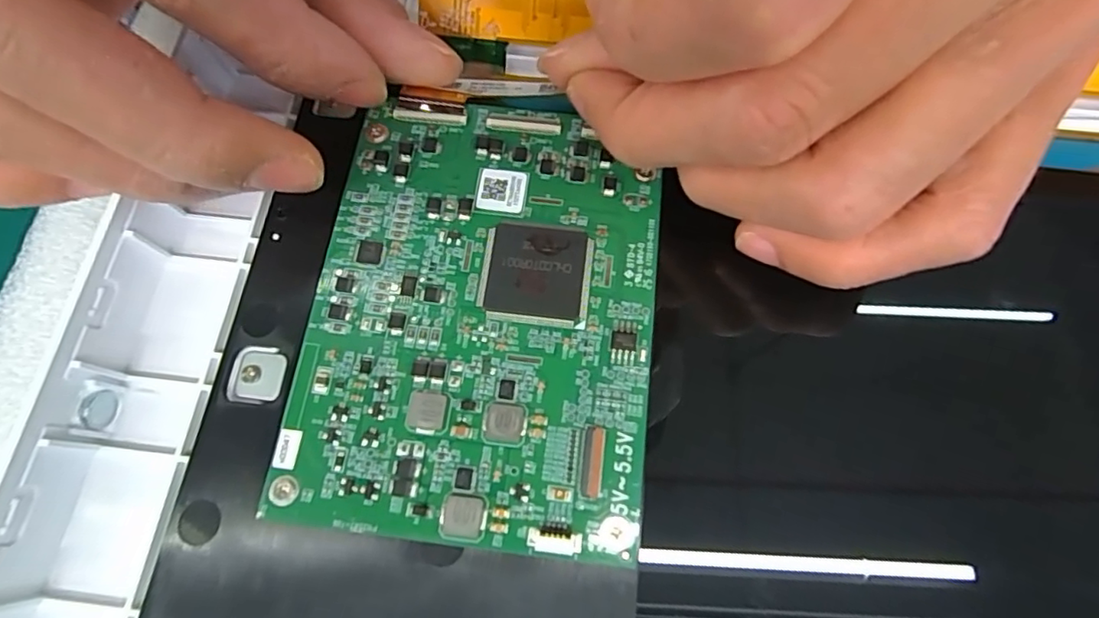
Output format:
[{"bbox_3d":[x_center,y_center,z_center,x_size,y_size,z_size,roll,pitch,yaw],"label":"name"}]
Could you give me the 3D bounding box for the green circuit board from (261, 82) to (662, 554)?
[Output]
[{"bbox_3d":[-0.014,-0.002,0.115,0.069,0.004,0.093,6,72,4],"label":"green circuit board"}]

